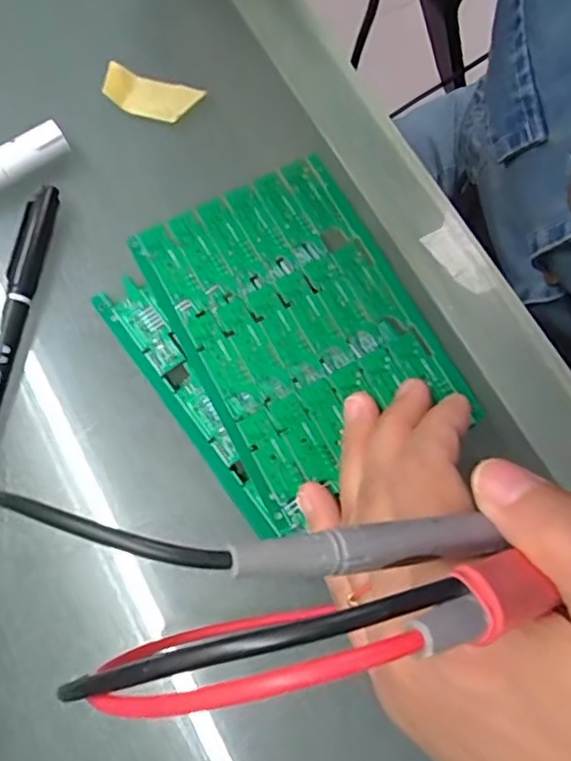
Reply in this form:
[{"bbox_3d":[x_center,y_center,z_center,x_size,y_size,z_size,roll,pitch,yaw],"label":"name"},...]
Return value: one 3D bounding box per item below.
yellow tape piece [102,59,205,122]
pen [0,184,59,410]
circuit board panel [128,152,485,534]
[{"bbox_3d":[-0.061,-0.131,0.278,0.042,0.009,0.020,13,74,4],"label":"yellow tape piece"},{"bbox_3d":[-0.110,-0.015,0.240,0.012,0.011,0.137,6,73,2],"label":"pen"},{"bbox_3d":[0.005,-0.024,0.236,0.087,0.004,0.123,-27,75,-8],"label":"circuit board panel"}]

